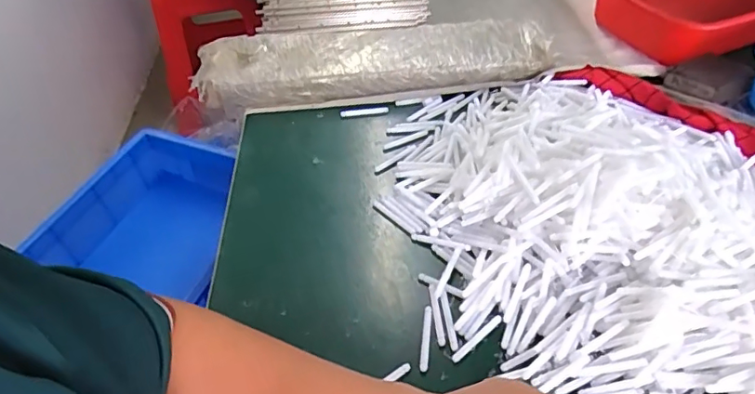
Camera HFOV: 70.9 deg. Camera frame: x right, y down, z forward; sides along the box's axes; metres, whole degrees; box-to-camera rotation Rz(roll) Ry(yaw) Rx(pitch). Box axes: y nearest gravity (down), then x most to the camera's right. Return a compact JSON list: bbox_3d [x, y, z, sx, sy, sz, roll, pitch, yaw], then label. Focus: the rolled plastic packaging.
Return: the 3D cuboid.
[{"bbox_3d":[-0.009,-0.178,0.690,0.452,0.048,0.117,-9,47,-5],"label":"rolled plastic packaging"}]

